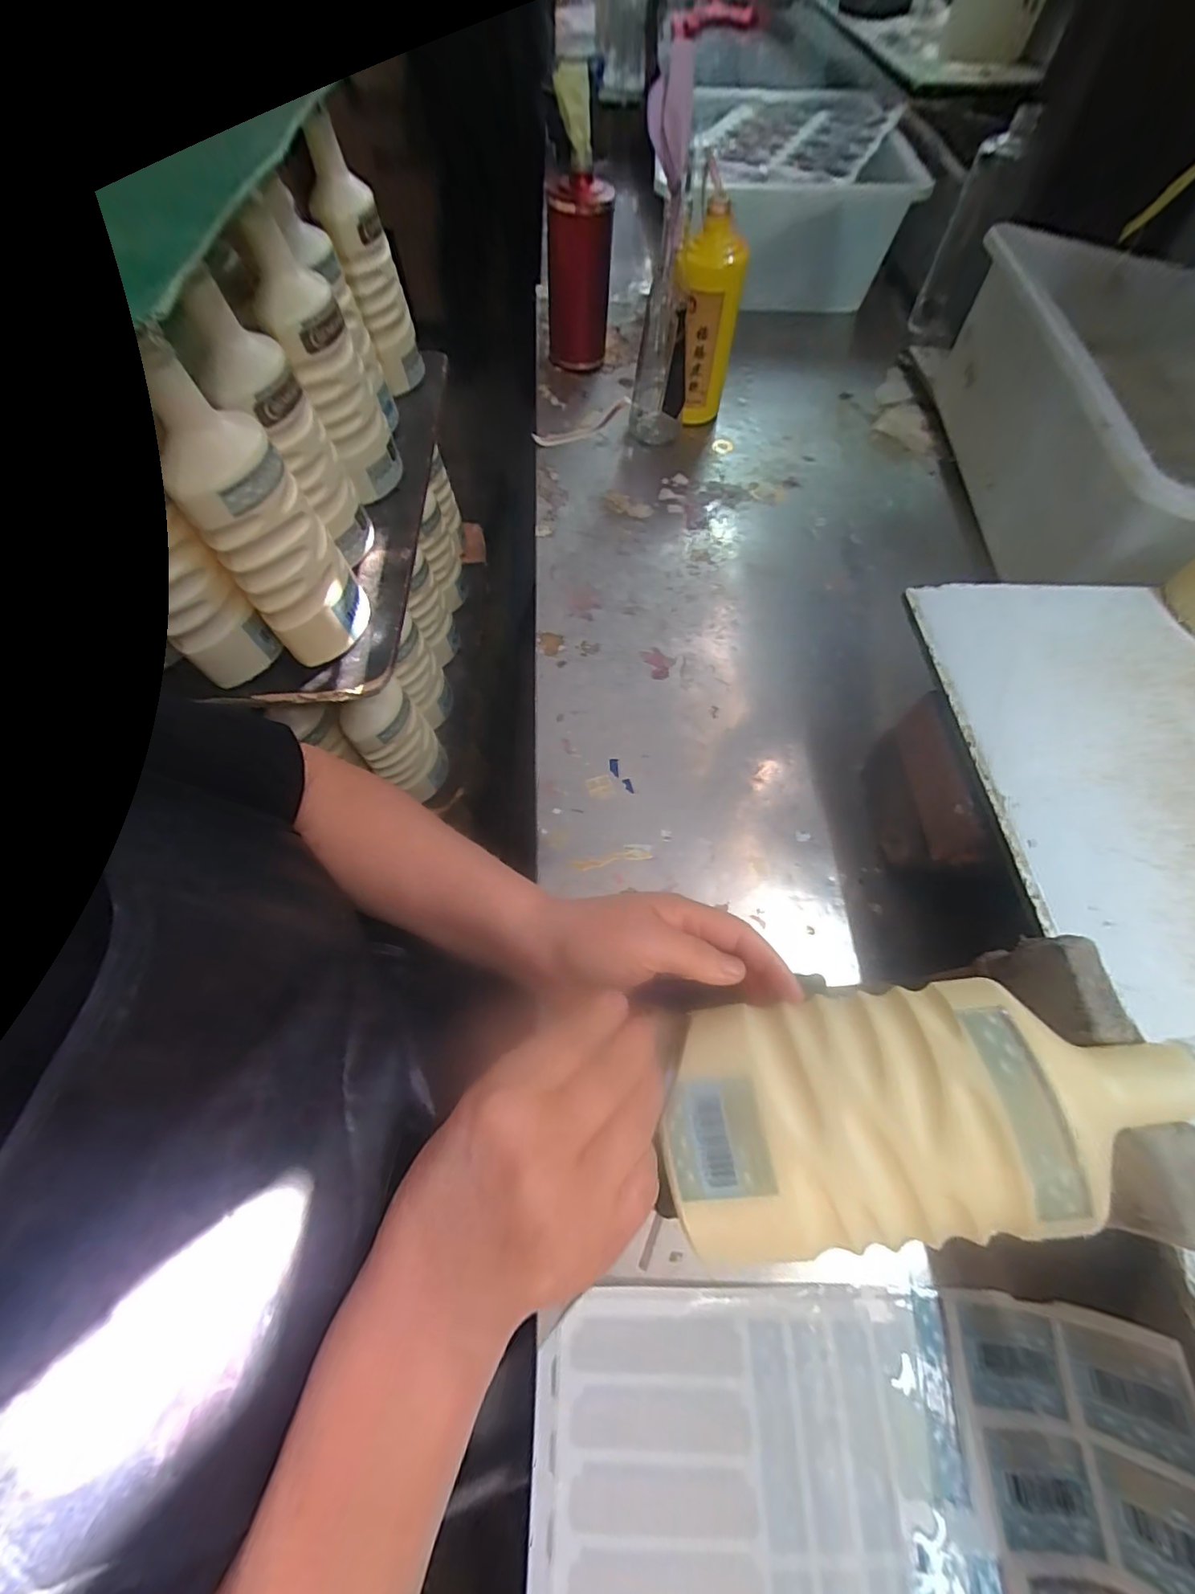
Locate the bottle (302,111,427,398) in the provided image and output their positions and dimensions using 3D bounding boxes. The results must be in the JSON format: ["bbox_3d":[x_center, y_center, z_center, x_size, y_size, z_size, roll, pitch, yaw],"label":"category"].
[{"bbox_3d":[-0.239,-0.539,0.559,0.064,0.195,0.055,-14,64,-6],"label":"bottle"}]

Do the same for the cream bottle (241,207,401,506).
[{"bbox_3d":[-0.246,-0.384,0.489,0.068,0.206,0.065,-20,65,-6],"label":"cream bottle"}]

